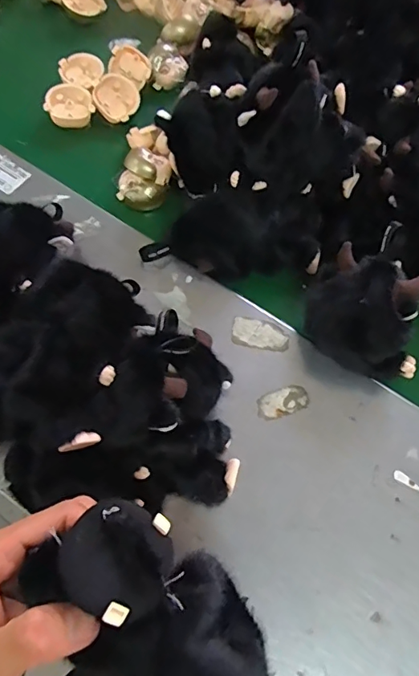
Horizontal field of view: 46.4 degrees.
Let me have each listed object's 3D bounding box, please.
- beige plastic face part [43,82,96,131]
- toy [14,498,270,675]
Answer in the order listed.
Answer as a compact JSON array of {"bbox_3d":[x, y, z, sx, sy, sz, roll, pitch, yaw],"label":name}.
[{"bbox_3d":[-0.156,-0.257,0.540,0.050,0.031,0.053,1,66,-2],"label":"beige plastic face part"},{"bbox_3d":[-0.024,0.133,0.234,0.116,0.059,0.066,36,73,16],"label":"toy"}]

